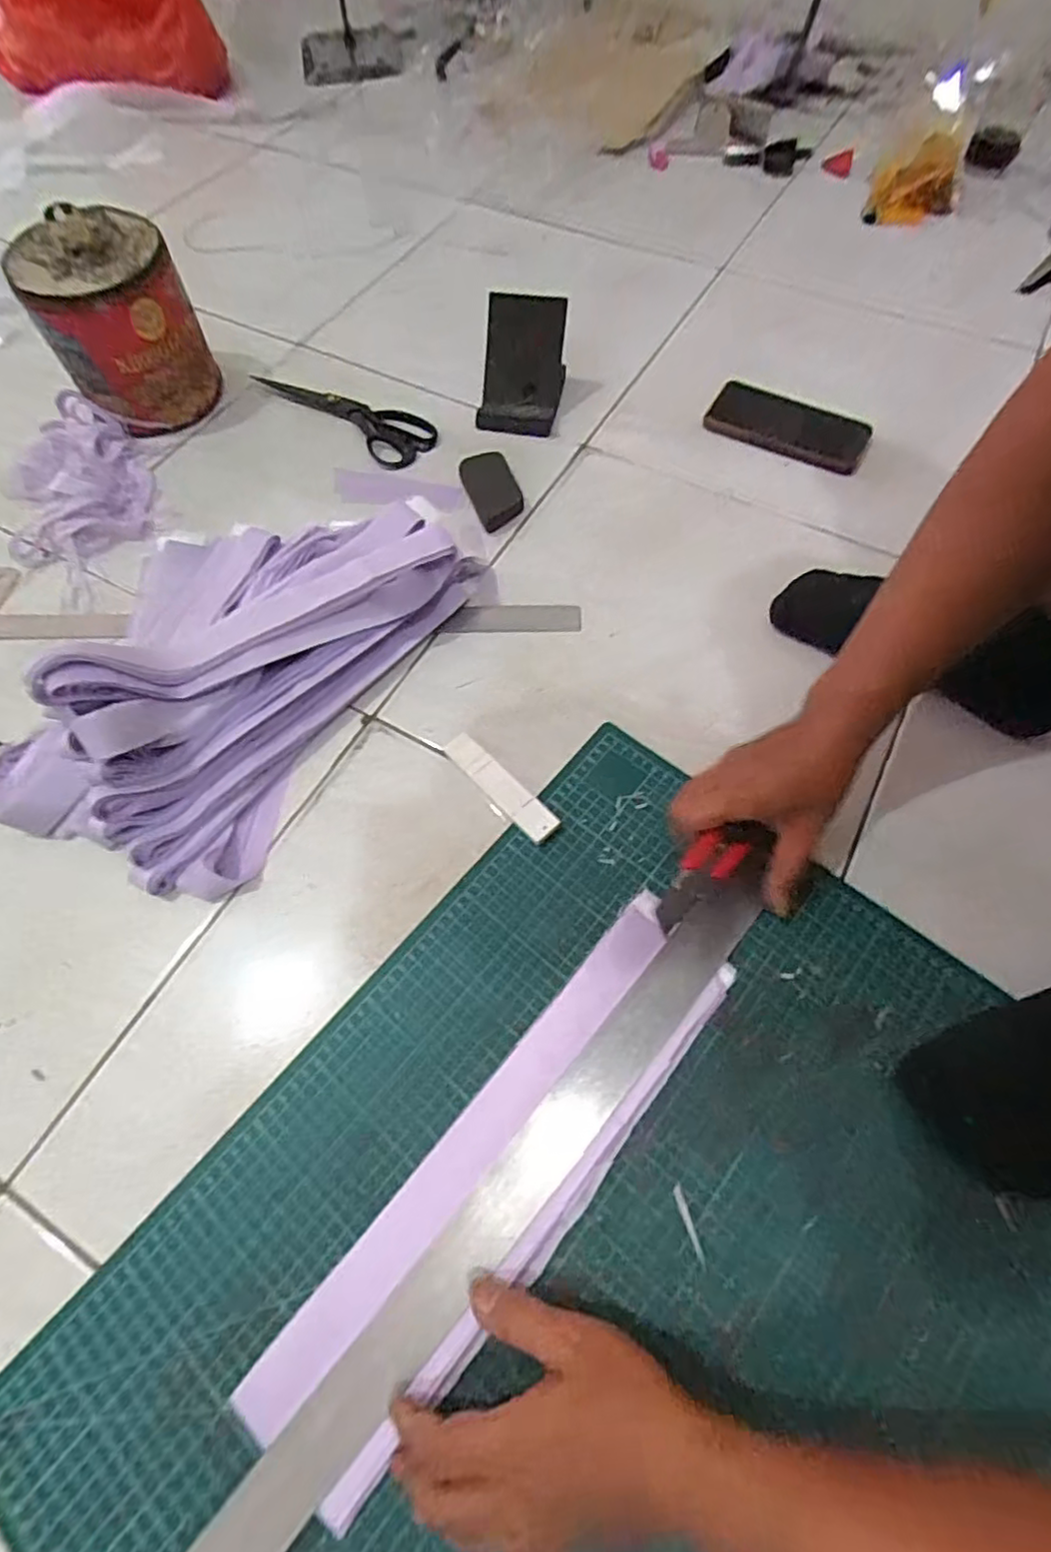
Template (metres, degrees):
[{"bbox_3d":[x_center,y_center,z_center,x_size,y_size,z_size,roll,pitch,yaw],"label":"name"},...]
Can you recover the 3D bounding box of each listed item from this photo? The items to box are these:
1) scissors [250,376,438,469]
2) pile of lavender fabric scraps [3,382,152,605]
[{"bbox_3d":[-0.203,-0.420,0.720,0.228,0.015,0.079,35,70,16],"label":"scissors"},{"bbox_3d":[-0.467,-0.293,0.655,0.157,0.035,0.254,-33,69,-14],"label":"pile of lavender fabric scraps"}]

